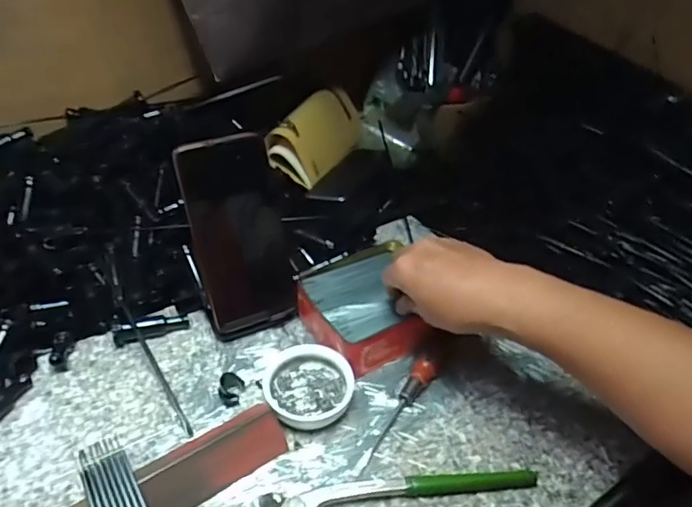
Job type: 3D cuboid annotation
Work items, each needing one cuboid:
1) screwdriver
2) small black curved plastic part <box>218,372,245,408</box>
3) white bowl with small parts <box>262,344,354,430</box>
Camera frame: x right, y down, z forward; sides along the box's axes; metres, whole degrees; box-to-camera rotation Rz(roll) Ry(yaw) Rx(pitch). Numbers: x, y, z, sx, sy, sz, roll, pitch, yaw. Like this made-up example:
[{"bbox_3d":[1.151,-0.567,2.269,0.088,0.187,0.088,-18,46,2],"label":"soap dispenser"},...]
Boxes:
[{"bbox_3d":[0.041,0.125,0.424,0.017,0.018,0.116,27,46,27],"label":"screwdriver"},{"bbox_3d":[-0.094,0.112,0.432,0.017,0.023,0.018,-2,40,-4],"label":"small black curved plastic part"},{"bbox_3d":[-0.031,0.110,0.434,0.072,0.025,0.068,1,40,-1],"label":"white bowl with small parts"}]

